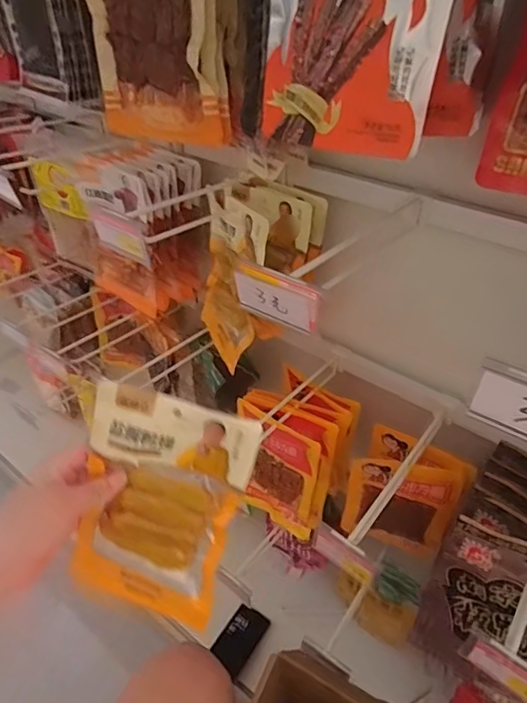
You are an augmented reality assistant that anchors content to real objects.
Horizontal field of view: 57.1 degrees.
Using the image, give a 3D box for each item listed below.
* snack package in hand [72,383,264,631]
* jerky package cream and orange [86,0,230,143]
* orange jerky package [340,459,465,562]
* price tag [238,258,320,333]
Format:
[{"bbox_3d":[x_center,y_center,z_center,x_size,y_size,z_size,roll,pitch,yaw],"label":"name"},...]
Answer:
[{"bbox_3d":[-0.102,0.150,0.464,0.149,0.227,0.012,17,17,5],"label":"snack package in hand"},{"bbox_3d":[-0.130,-0.373,0.564,0.171,0.237,0.028,16,43,17],"label":"jerky package cream and orange"},{"bbox_3d":[0.195,0.235,0.714,0.143,0.201,0.038,12,42,12],"label":"orange jerky package"},{"bbox_3d":[0.011,-0.043,0.389,0.075,0.042,0.009,25,40,26],"label":"price tag"}]

